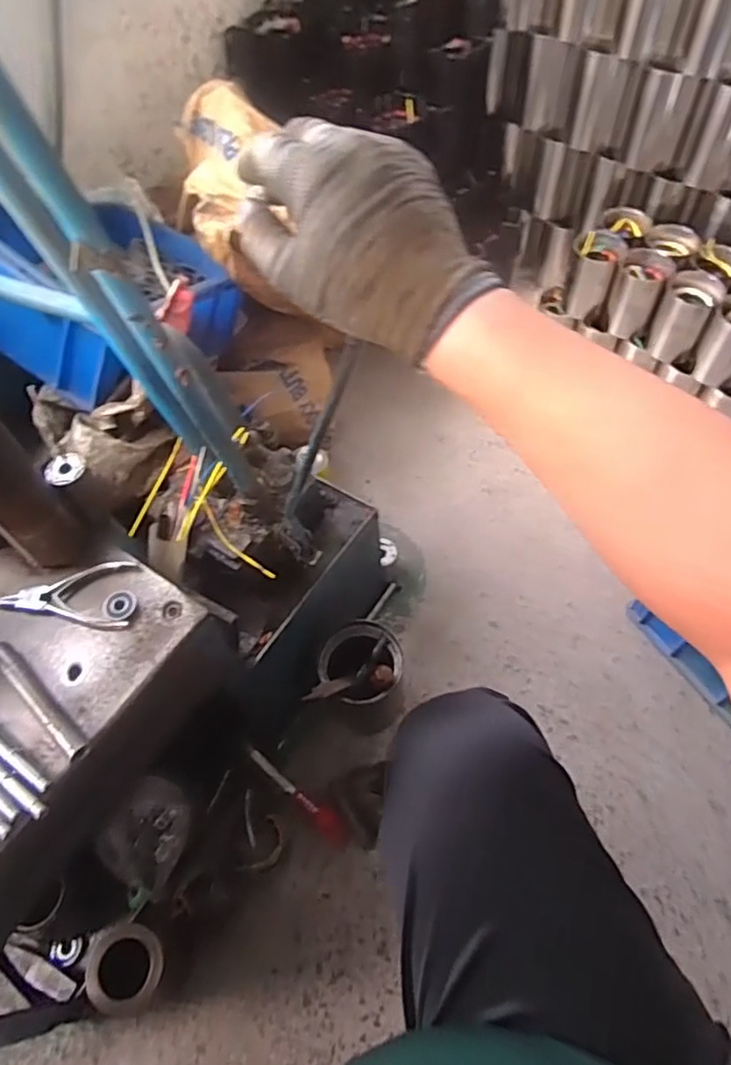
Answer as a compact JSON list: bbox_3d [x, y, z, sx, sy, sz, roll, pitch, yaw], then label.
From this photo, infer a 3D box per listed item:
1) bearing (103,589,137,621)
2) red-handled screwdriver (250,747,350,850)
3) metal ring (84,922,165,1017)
[{"bbox_3d":[-0.243,0.072,0.621,0.033,0.009,0.030,-2,59,3],"label":"bearing"},{"bbox_3d":[-0.096,0.375,0.905,0.189,0.027,0.028,37,68,23],"label":"red-handled screwdriver"},{"bbox_3d":[-0.281,0.506,0.730,0.091,0.029,0.089,-2,59,3],"label":"metal ring"}]

